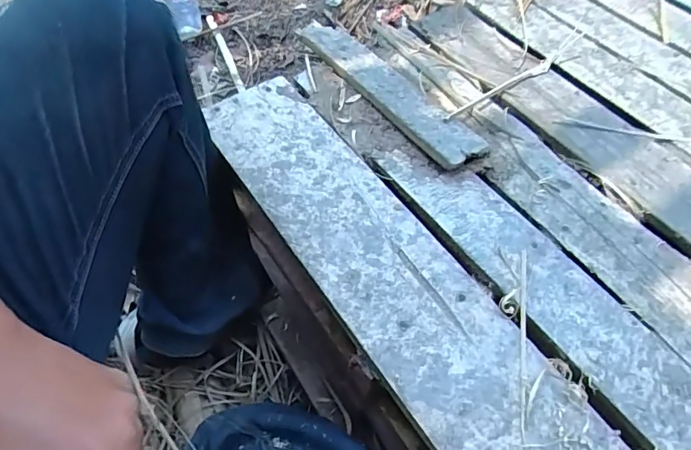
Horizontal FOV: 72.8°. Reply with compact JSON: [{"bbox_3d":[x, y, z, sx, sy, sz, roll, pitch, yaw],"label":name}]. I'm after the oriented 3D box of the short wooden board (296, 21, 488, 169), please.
[{"bbox_3d":[0.044,-0.167,0.556,0.062,0.018,0.285,-32,63,-21],"label":"short wooden board"}]

